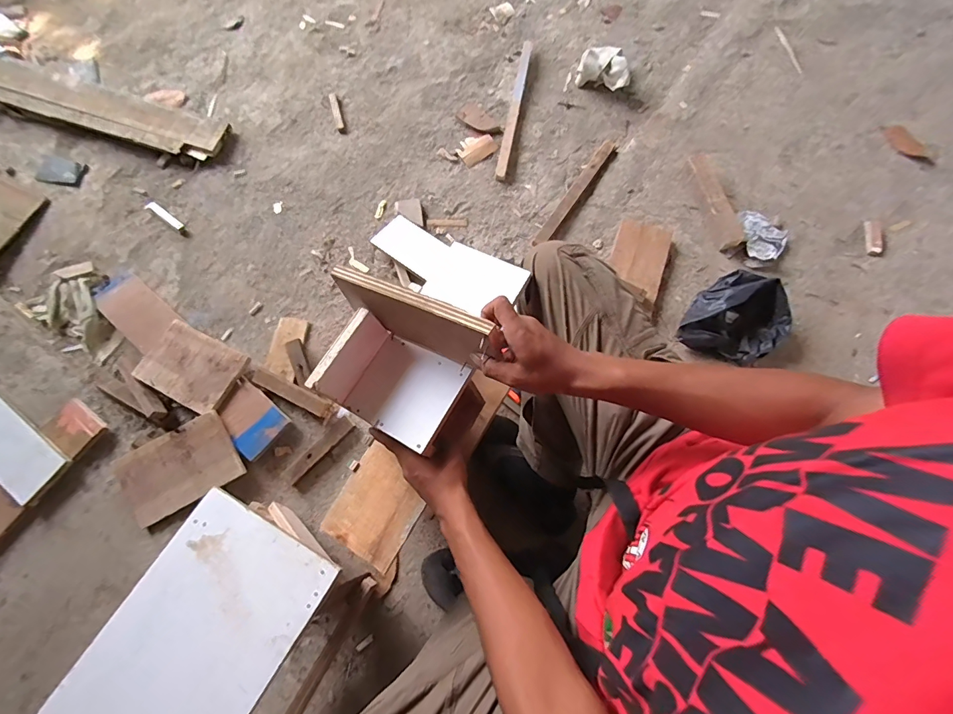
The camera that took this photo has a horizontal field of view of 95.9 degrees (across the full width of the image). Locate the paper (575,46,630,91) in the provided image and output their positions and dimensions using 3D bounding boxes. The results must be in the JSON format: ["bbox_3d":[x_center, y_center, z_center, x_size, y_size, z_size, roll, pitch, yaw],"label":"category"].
[{"bbox_3d":[0.328,-0.742,1.117,0.130,0.079,0.086,6,74,4],"label":"paper"}]

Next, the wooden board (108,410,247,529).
[{"bbox_3d":[-0.576,0.216,0.830,0.201,0.014,0.142,-32,83,-13],"label":"wooden board"}]

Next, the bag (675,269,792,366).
[{"bbox_3d":[0.552,-0.079,0.901,0.185,0.091,0.201,36,78,11],"label":"bag"}]

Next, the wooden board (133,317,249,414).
[{"bbox_3d":[-0.596,0.019,0.902,0.199,0.010,0.142,26,72,8],"label":"wooden board"}]

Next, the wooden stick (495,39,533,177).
[{"bbox_3d":[0.100,-0.652,1.121,0.028,0.020,0.414,10,74,5],"label":"wooden stick"}]

